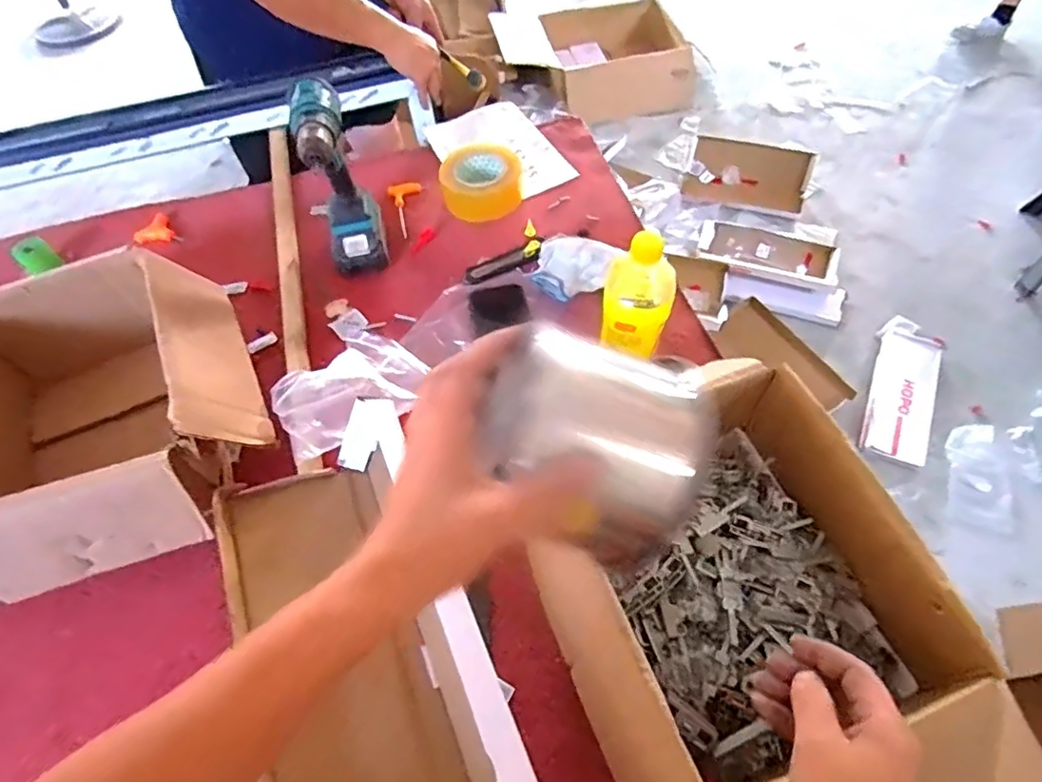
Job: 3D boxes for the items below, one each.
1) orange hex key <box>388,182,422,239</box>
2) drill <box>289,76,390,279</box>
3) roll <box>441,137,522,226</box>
[{"bbox_3d":[-0.178,-0.292,0.929,0.051,0.011,0.122,-14,58,-4],"label":"orange hex key"},{"bbox_3d":[-0.242,-0.261,0.778,0.072,0.236,0.140,-13,58,-3],"label":"drill"},{"bbox_3d":[-0.063,-0.331,0.926,0.129,0.056,0.136,-8,58,0],"label":"roll"}]

